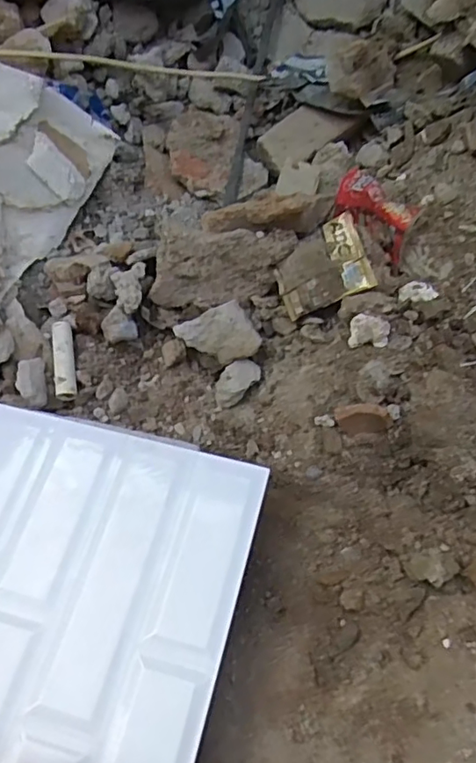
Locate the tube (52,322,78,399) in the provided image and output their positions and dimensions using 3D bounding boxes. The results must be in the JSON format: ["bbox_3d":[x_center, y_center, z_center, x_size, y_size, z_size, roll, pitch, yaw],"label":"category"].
[{"bbox_3d":[-0.197,-0.024,0.657,0.022,0.022,0.091,-10,63,-2],"label":"tube"}]

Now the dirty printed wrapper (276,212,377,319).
[{"bbox_3d":[0.090,-0.125,0.645,0.110,0.009,0.083,-22,84,34],"label":"dirty printed wrapper"}]

